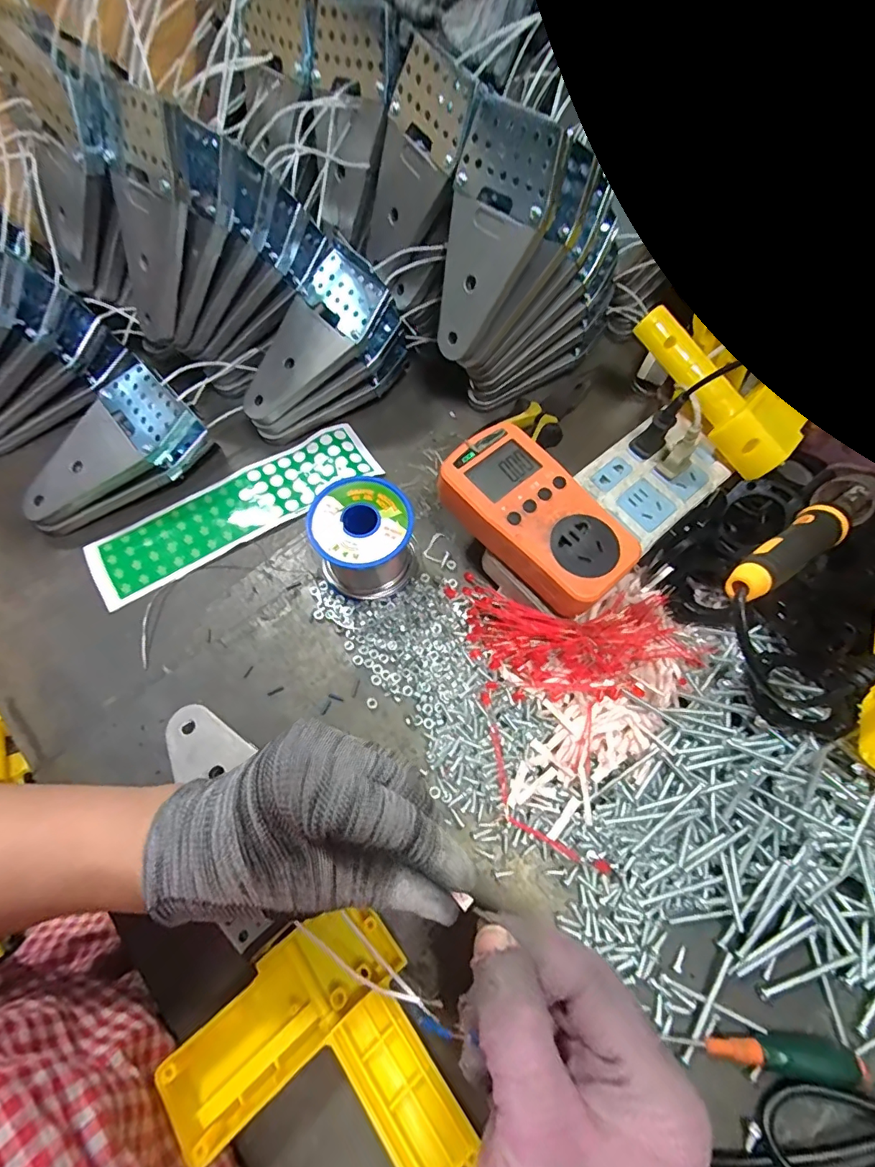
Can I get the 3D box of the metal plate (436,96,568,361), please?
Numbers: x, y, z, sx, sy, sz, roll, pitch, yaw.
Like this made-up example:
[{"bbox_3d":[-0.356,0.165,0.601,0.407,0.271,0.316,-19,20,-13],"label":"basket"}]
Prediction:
[{"bbox_3d":[0.030,-0.221,0.324,0.067,0.135,0.008,43,45,18],"label":"metal plate"}]

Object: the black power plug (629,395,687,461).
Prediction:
[{"bbox_3d":[0.158,-0.113,0.353,0.023,0.046,0.018,-42,72,-16],"label":"black power plug"}]

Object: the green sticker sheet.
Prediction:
[{"bbox_3d":[-0.152,-0.059,0.379,0.219,0.006,0.059,-31,71,-14],"label":"green sticker sheet"}]

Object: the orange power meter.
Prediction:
[{"bbox_3d":[0.060,-0.041,0.312,0.075,0.030,0.126,-36,72,-16],"label":"orange power meter"}]

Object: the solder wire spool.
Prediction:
[{"bbox_3d":[-0.049,-0.029,0.337,0.066,0.060,0.063,-27,69,-10],"label":"solder wire spool"}]

